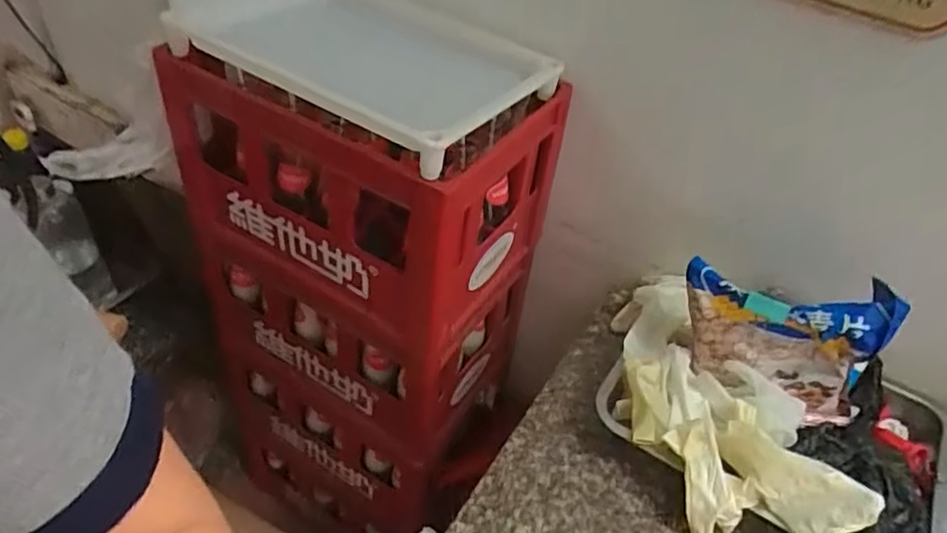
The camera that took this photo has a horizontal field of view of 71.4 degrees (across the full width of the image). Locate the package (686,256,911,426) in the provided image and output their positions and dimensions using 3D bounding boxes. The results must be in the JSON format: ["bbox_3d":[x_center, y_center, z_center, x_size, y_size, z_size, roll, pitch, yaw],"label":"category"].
[{"bbox_3d":[0.319,0.073,0.697,0.196,0.174,0.039,19,45,11],"label":"package"}]

